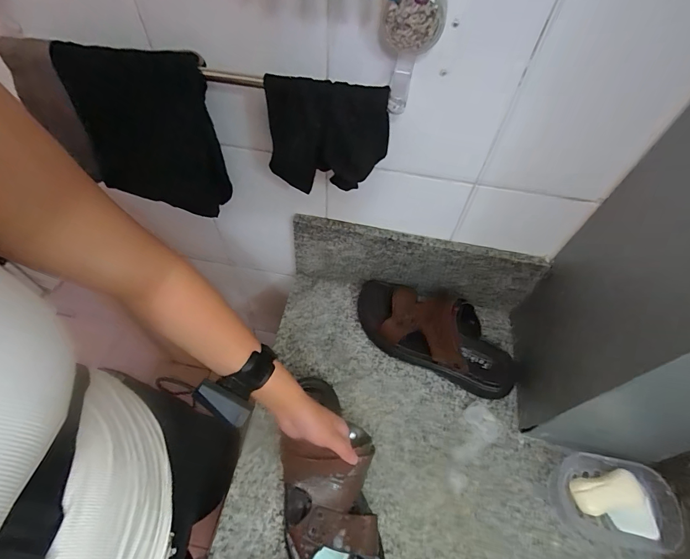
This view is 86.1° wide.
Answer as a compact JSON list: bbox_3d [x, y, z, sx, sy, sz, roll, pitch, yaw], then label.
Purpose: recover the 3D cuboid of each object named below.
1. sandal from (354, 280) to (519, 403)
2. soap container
[{"bbox_3d":[0.151,0.084,0.615,0.292,0.095,0.121,30,61,16],"label":"sandal"},{"bbox_3d":[0.368,0.305,0.506,0.145,0.057,0.097,12,57,5],"label":"soap container"}]

